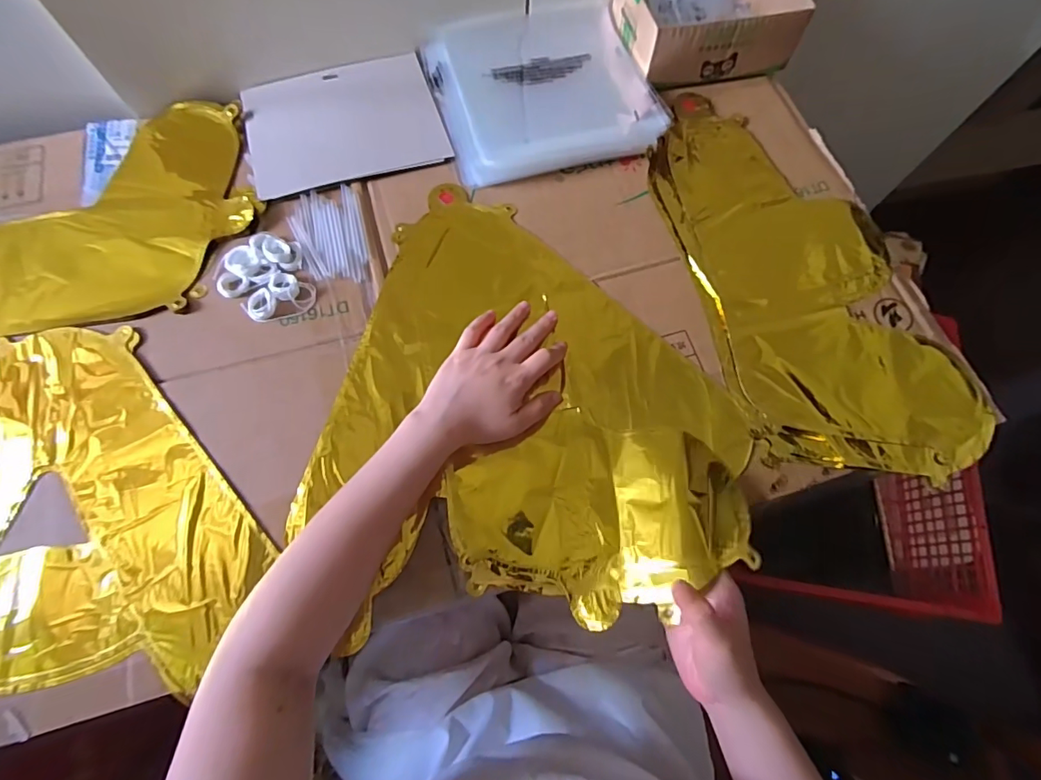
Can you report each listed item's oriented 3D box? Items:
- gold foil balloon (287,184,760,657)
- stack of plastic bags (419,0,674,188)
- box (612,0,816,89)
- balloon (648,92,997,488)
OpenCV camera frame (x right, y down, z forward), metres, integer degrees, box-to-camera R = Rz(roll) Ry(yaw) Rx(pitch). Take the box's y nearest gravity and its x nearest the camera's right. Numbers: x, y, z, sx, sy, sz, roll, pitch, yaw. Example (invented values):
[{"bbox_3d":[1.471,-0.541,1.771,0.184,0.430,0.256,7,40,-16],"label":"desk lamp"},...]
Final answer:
[{"bbox_3d":[0.024,-0.001,0.446,0.357,0.037,0.360,14,71,3],"label":"gold foil balloon"},{"bbox_3d":[0.021,-0.342,0.560,0.228,0.019,0.227,-16,72,-7],"label":"stack of plastic bags"},{"bbox_3d":[0.210,-0.431,0.571,0.191,0.067,0.144,-12,71,-5],"label":"box"},{"bbox_3d":[0.275,-0.120,0.501,0.208,0.015,0.429,-14,72,-6],"label":"balloon"}]

